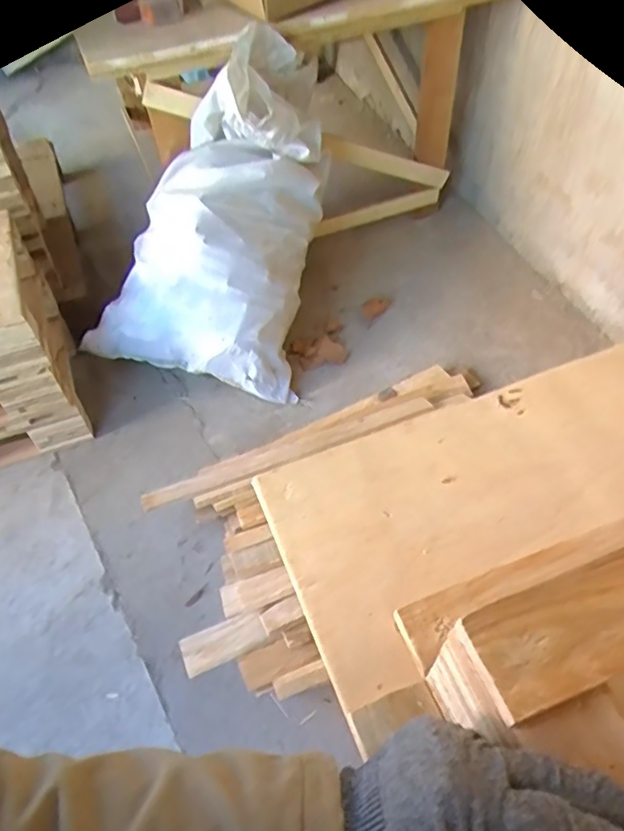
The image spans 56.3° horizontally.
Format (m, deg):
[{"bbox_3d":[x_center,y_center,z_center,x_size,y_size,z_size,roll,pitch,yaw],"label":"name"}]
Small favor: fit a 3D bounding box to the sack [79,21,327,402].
[{"bbox_3d":[-0.232,-0.535,1.452,0.489,0.284,0.867,12,77,11],"label":"sack"}]

